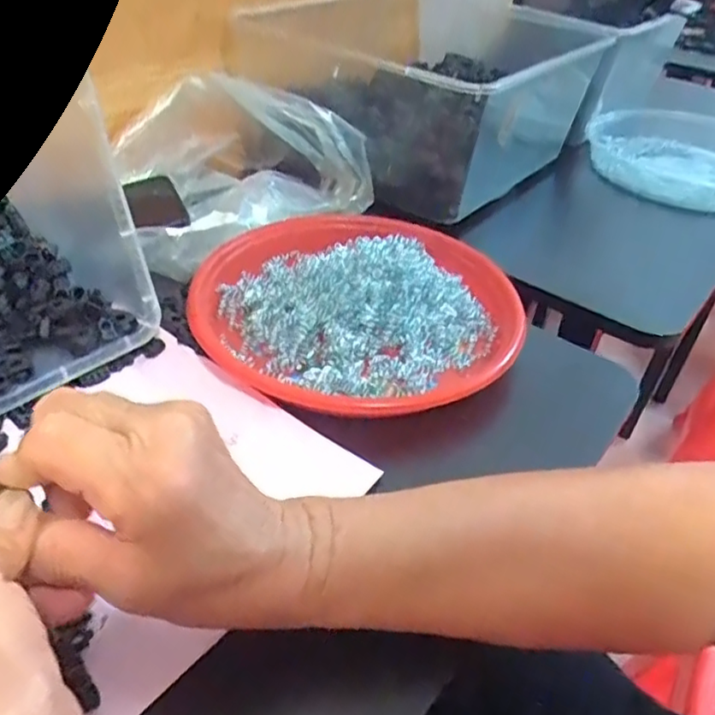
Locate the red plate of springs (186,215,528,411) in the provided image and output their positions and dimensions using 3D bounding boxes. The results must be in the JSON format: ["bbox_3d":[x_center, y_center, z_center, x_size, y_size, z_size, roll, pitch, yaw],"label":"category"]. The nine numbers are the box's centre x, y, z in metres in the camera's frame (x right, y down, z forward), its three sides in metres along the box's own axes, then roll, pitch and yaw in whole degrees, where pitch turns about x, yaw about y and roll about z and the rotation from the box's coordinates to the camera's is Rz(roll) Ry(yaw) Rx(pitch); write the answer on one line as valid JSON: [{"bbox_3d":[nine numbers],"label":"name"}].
[{"bbox_3d":[0.004,-0.050,0.472,0.230,0.052,0.236,3,39,-3],"label":"red plate of springs"}]

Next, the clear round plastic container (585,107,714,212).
[{"bbox_3d":[0.399,-0.245,0.777,0.215,0.057,0.228,13,40,9],"label":"clear round plastic container"}]

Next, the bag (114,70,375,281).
[{"bbox_3d":[-0.121,-0.193,0.580,0.207,0.092,0.181,-25,48,-32],"label":"bag"}]

